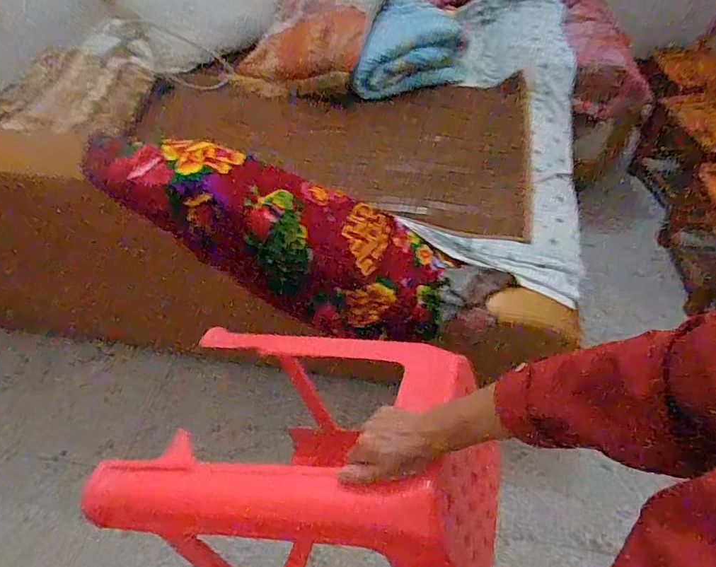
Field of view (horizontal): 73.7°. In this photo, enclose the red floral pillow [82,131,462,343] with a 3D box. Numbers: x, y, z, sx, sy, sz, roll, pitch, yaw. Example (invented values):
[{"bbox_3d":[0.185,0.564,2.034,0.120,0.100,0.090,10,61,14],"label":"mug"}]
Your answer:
[{"bbox_3d":[-0.189,-0.134,1.136,0.835,0.217,0.277,24,47,-13],"label":"red floral pillow"}]

